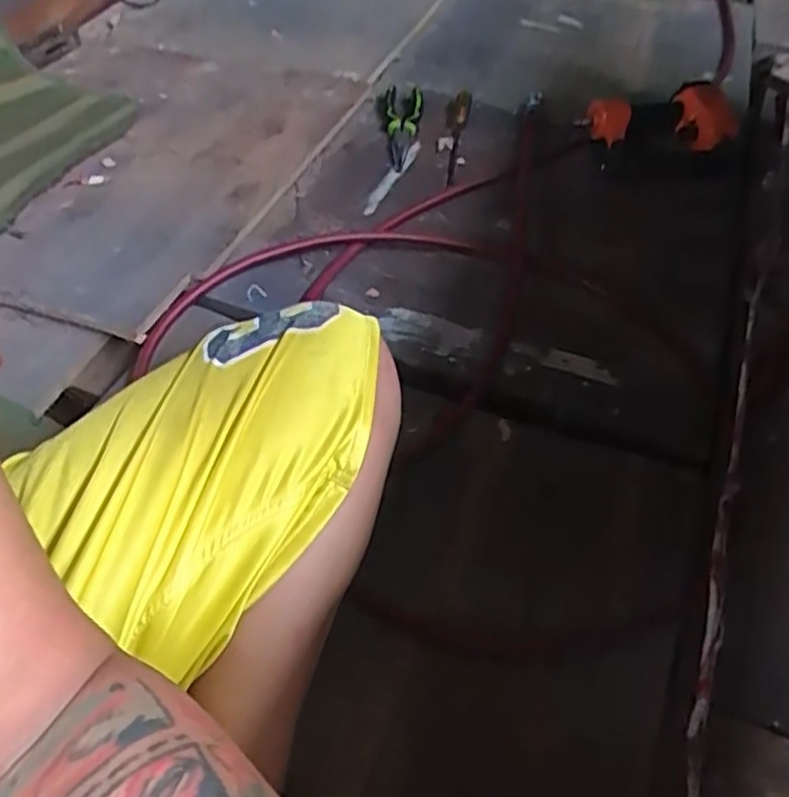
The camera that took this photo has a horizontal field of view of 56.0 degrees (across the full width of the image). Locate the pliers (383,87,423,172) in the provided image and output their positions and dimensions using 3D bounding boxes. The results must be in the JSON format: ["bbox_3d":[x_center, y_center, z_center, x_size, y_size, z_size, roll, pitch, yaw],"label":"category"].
[{"bbox_3d":[0.010,-0.404,1.093,0.057,0.021,0.241,3,47,2],"label":"pliers"}]

